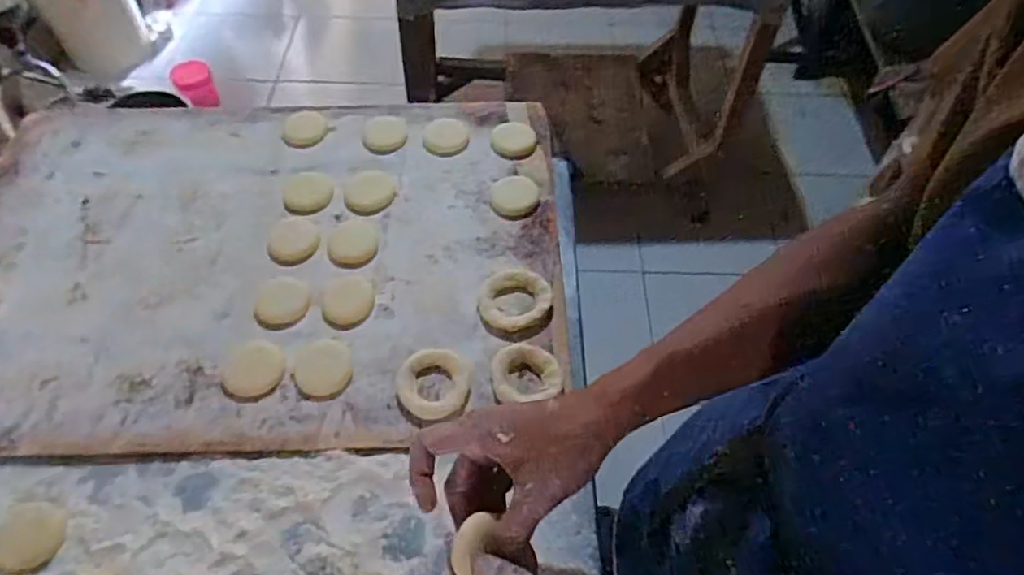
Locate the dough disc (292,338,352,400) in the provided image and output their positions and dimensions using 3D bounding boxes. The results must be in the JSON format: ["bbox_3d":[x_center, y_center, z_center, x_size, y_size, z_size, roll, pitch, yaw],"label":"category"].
[{"bbox_3d":[-0.163,0.068,0.552,0.048,0.004,0.054,-12,56,-7],"label":"dough disc"}]

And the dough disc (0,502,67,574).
[{"bbox_3d":[-0.362,0.187,0.480,0.050,0.004,0.051,-3,55,-1],"label":"dough disc"}]

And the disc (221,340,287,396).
[{"bbox_3d":[-0.223,0.069,0.553,0.052,0.004,0.050,-1,55,1],"label":"disc"}]

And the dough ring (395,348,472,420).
[{"bbox_3d":[-0.067,0.081,0.547,0.062,0.015,0.064,-1,55,1],"label":"dough ring"}]

